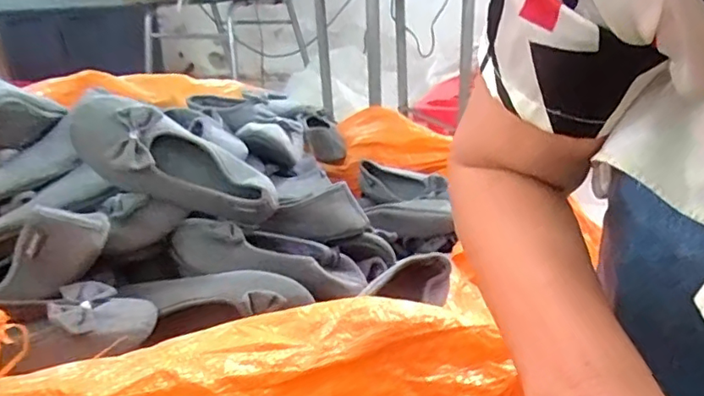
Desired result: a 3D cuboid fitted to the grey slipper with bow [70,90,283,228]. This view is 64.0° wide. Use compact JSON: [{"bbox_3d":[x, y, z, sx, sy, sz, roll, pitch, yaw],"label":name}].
[{"bbox_3d":[-0.201,-0.033,0.655,0.242,0.094,0.067,29,11,-23],"label":"grey slipper with bow"}]

